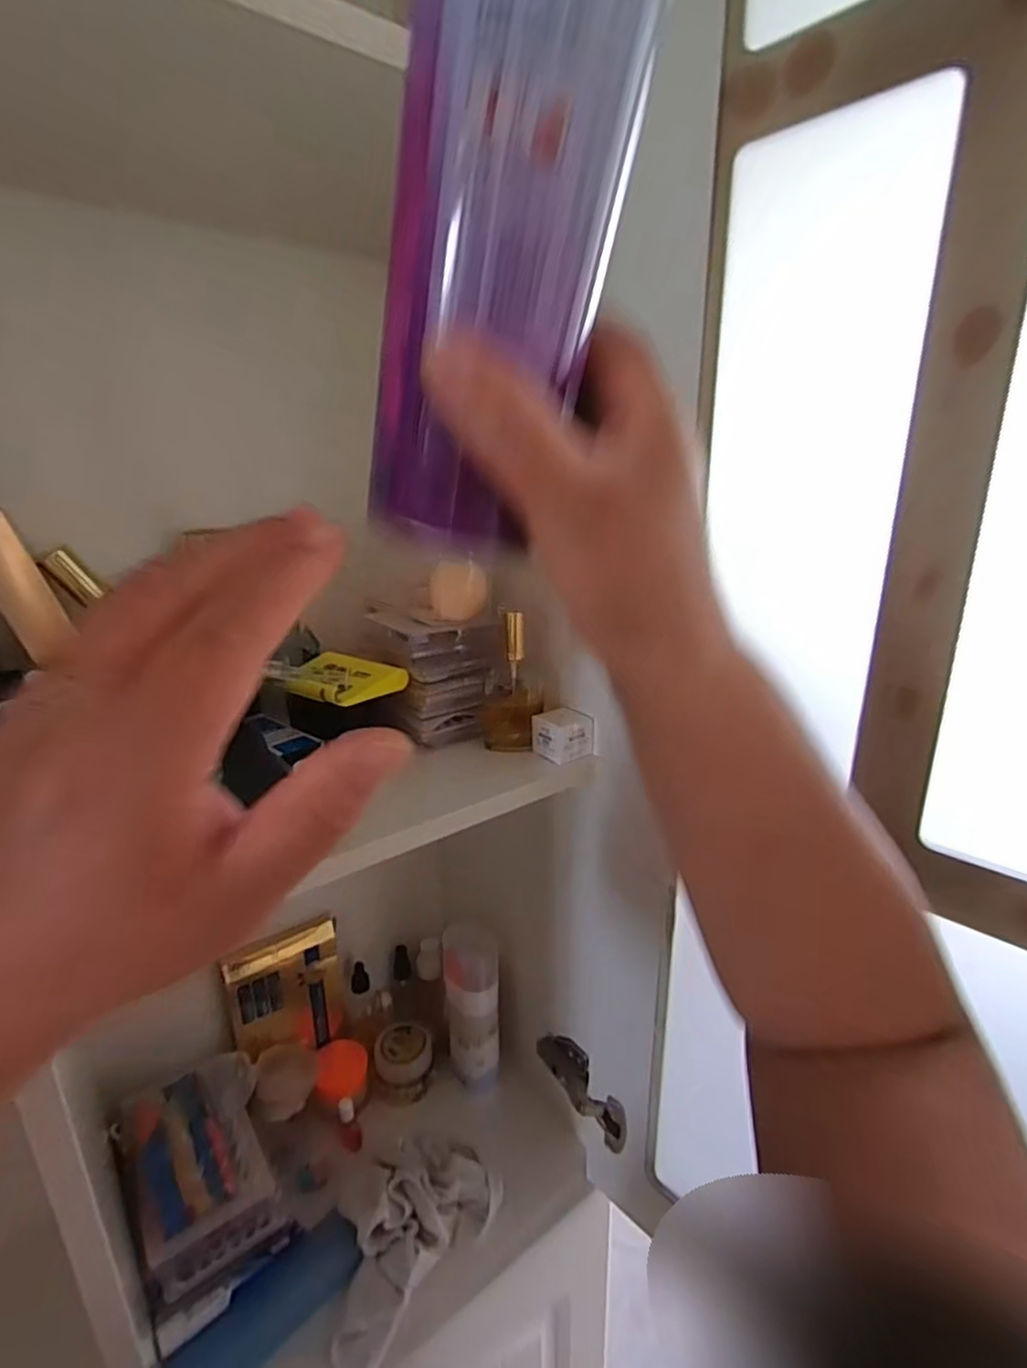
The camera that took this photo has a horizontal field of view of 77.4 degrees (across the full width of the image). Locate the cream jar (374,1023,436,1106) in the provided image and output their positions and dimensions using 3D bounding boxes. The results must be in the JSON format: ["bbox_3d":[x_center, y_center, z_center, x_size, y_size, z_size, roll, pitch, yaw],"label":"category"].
[{"bbox_3d":[-0.123,0.430,0.722,0.066,0.062,0.064,-1,18,0],"label":"cream jar"}]

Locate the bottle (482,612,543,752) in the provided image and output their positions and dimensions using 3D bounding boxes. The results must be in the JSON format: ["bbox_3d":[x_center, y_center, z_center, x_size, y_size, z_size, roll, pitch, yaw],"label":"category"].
[{"bbox_3d":[-0.002,-0.001,0.536,0.047,0.110,0.030,-2,18,-5],"label":"bottle"}]

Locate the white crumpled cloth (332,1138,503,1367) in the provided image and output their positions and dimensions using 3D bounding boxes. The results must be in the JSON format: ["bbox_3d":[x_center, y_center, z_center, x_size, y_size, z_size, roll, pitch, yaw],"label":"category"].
[{"bbox_3d":[-0.096,0.478,0.567,0.097,0.055,0.182,14,23,38],"label":"white crumpled cloth"}]

